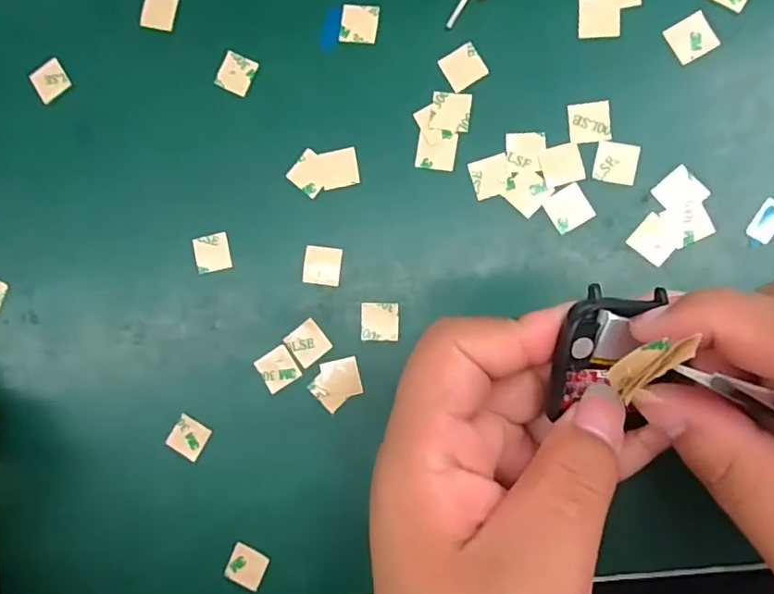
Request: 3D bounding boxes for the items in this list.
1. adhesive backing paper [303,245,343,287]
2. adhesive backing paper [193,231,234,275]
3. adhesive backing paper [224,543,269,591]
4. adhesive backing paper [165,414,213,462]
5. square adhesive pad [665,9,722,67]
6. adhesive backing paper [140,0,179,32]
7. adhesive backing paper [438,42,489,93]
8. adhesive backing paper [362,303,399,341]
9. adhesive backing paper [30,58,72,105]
[{"bbox_3d":[-0.026,-0.013,0.232,0.015,0.004,0.015,7,86,7],"label":"adhesive backing paper"},{"bbox_3d":[-0.074,-0.018,0.238,0.016,0.004,0.015,-10,87,8],"label":"adhesive backing paper"},{"bbox_3d":[-0.058,0.111,0.233,0.016,0.004,0.014,25,81,1],"label":"adhesive backing paper"},{"bbox_3d":[-0.083,0.059,0.238,0.015,0.004,0.015,29,93,8],"label":"adhesive backing paper"},{"bbox_3d":[0.115,-0.098,0.213,0.015,0.004,0.015,-29,85,7],"label":"square adhesive pad"},{"bbox_3d":[-0.099,-0.124,0.245,0.015,0.004,0.016,12,91,8],"label":"adhesive backing paper"},{"bbox_3d":[0.030,-0.092,0.224,0.016,0.004,0.015,-29,85,7],"label":"adhesive backing paper"},{"bbox_3d":[-0.003,0.010,0.228,0.015,0.004,0.015,1,90,7],"label":"adhesive backing paper"},{"bbox_3d":[-0.150,-0.096,0.252,0.014,0.004,0.015,-36,84,6],"label":"adhesive backing paper"}]

